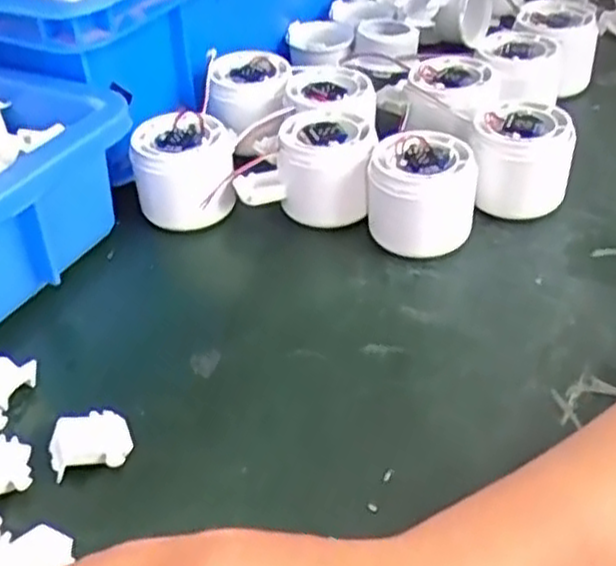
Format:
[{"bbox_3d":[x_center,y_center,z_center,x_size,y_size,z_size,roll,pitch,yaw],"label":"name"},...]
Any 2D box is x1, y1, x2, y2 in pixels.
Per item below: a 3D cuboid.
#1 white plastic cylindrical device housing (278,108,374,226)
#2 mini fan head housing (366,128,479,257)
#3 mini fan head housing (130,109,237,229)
[{"bbox_3d":[0.000,-0.066,0.462,0.078,0.055,0.063,4,40,7],"label":"white plastic cylindrical device housing"},{"bbox_3d":[0.063,-0.047,0.432,0.057,0.053,0.056,2,40,5],"label":"mini fan head housing"},{"bbox_3d":[-0.072,-0.067,0.463,0.058,0.047,0.057,-2,40,0],"label":"mini fan head housing"}]

